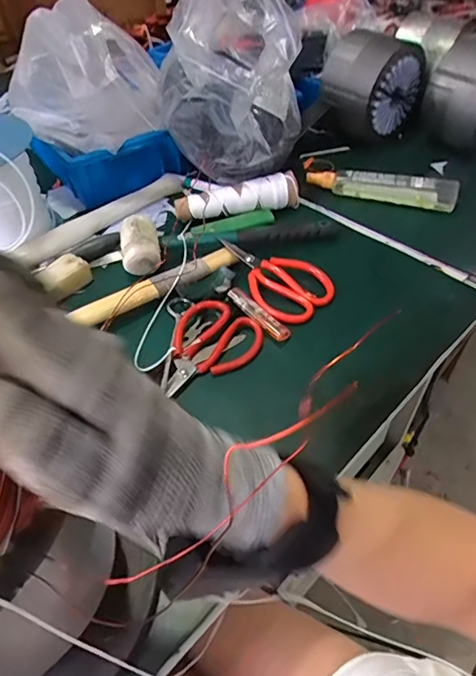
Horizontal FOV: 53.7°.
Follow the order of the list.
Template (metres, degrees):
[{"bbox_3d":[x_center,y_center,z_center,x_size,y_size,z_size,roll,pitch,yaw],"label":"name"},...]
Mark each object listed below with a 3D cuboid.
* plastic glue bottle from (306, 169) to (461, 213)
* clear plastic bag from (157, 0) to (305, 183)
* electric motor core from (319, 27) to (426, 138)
[{"bbox_3d":[0.216,-0.231,0.706,0.216,0.040,0.030,15,49,14],"label":"plastic glue bottle"},{"bbox_3d":[-0.012,-0.321,0.617,0.168,0.211,0.189,27,53,24],"label":"clear plastic bag"},{"bbox_3d":[0.235,-0.444,0.806,0.123,0.142,0.120,-27,52,-22],"label":"electric motor core"}]

